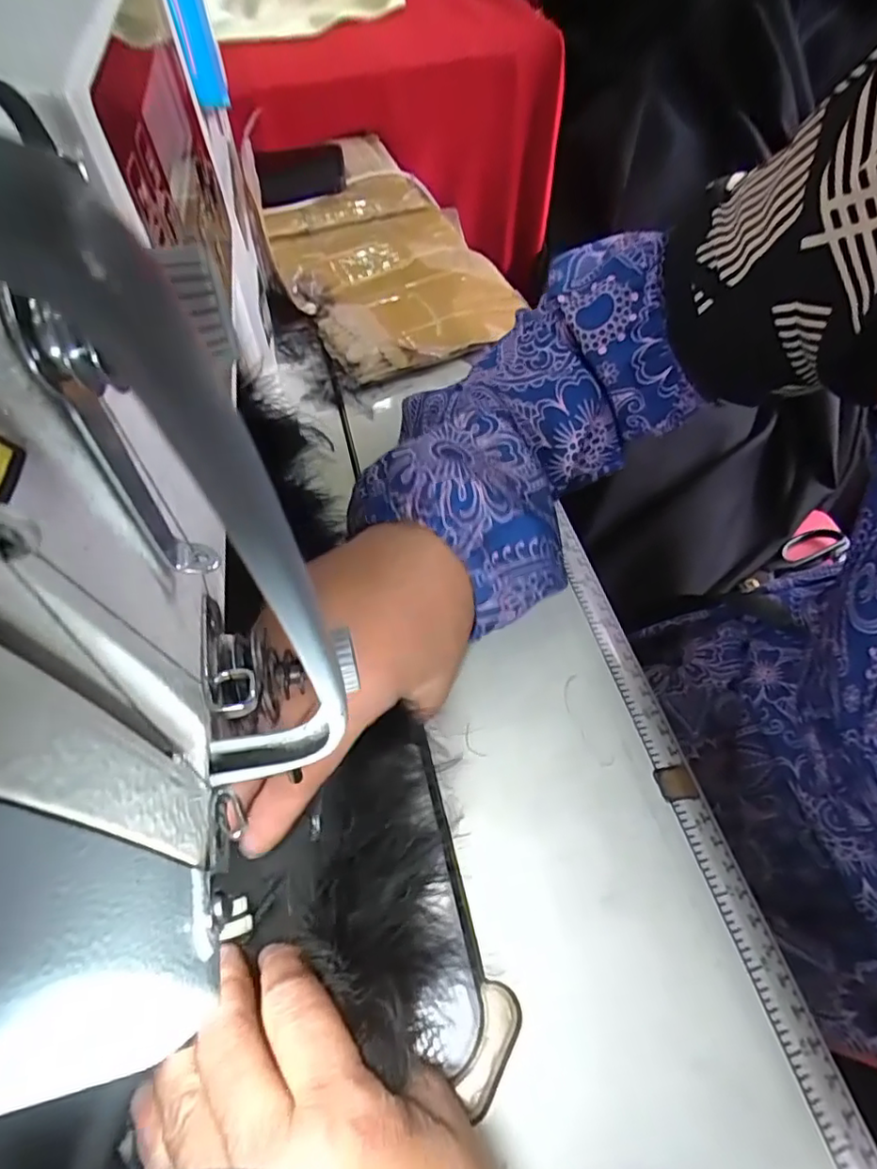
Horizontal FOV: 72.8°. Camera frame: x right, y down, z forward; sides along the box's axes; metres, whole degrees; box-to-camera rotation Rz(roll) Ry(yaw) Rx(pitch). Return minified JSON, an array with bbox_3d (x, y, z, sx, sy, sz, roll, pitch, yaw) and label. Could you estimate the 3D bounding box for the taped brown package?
[{"bbox_3d":[-0.055,-0.279,0.480,0.151,0.018,0.311,-21,59,-13],"label":"taped brown package"}]

